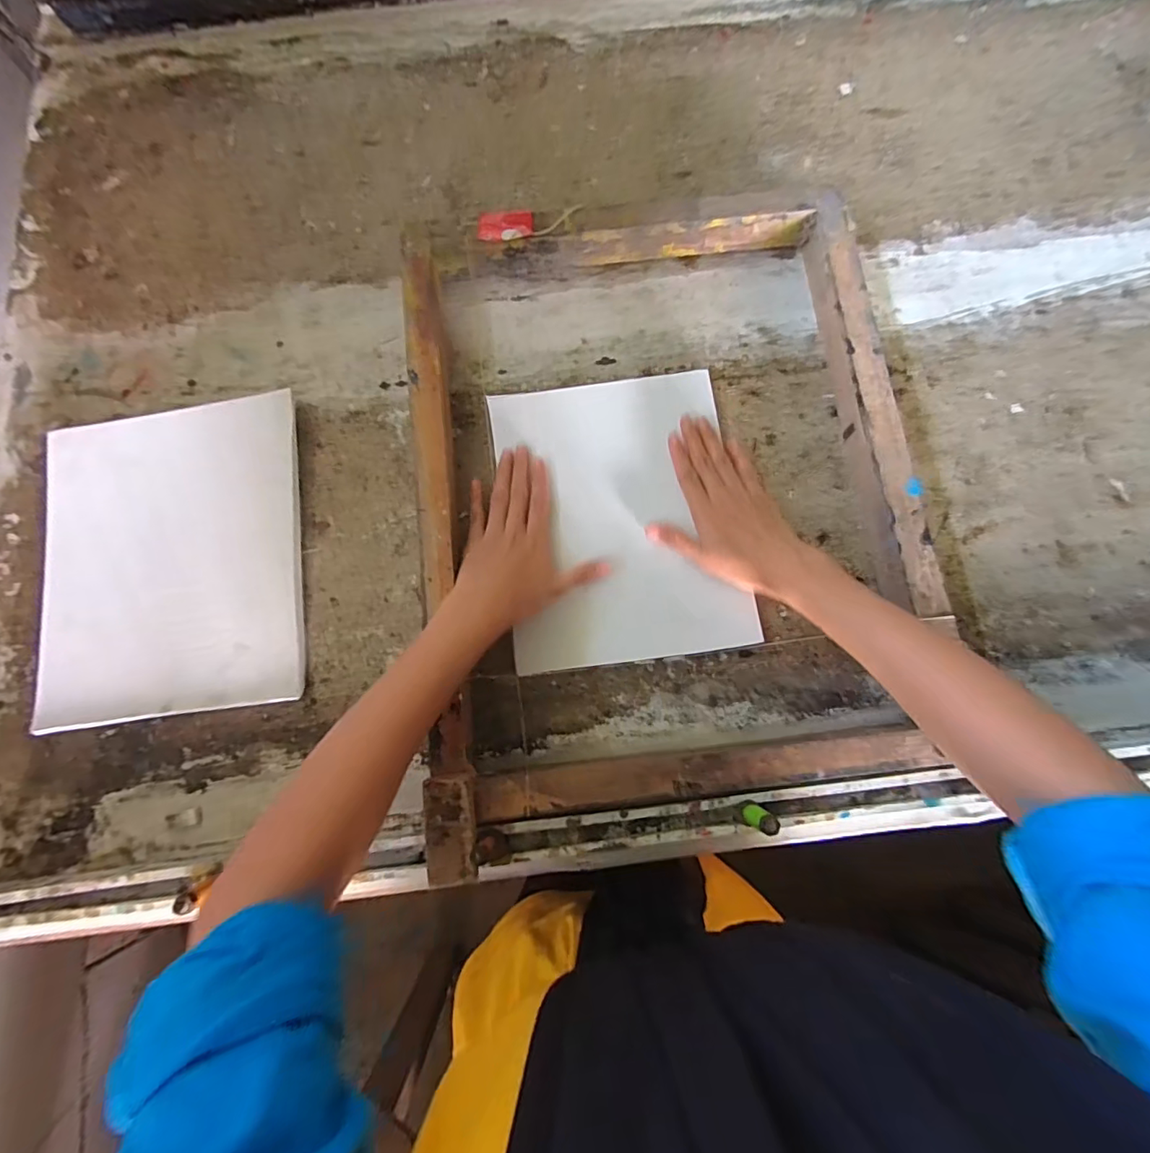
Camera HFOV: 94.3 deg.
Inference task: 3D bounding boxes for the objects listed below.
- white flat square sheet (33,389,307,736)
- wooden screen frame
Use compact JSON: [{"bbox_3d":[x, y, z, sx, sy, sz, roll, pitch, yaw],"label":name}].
[{"bbox_3d":[-0.340,-0.015,0.453,0.209,0.024,0.259,-7,79,-1],"label":"white flat square sheet"},{"bbox_3d":[0.075,-0.064,0.442,0.399,0.065,0.508,-6,78,-1],"label":"wooden screen frame"}]

